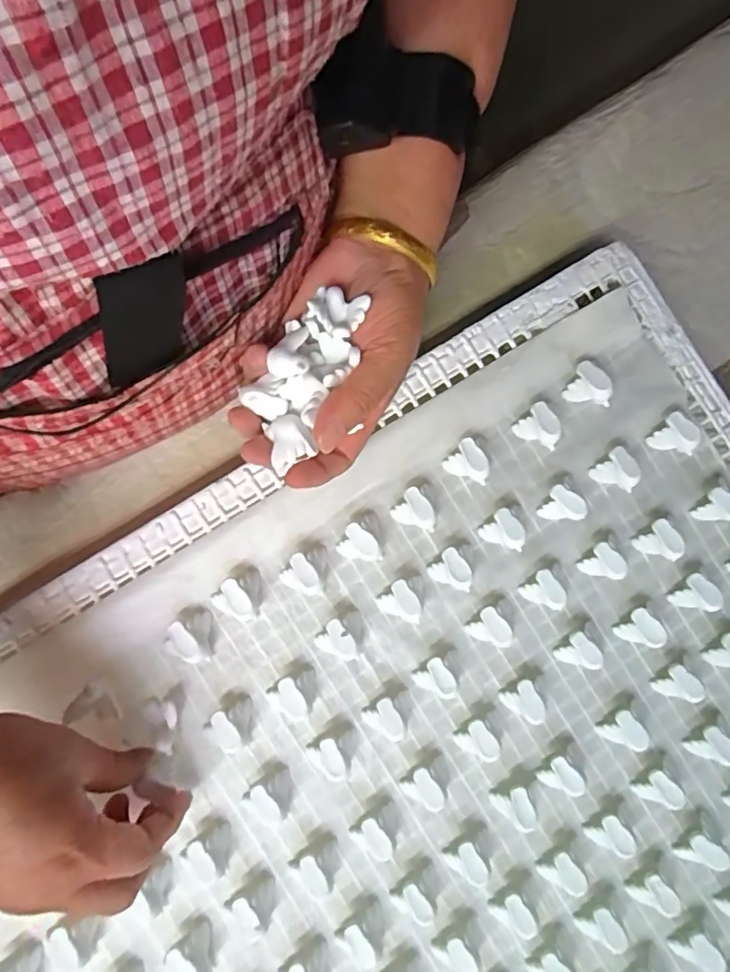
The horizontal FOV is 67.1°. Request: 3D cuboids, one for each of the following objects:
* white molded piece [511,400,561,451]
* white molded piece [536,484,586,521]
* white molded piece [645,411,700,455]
[{"bbox_3d":[0.111,-0.036,0.349,0.019,0.021,0.027,-43,80,-9],"label":"white molded piece"},{"bbox_3d":[0.125,0.013,0.348,0.024,0.021,0.018,25,78,6],"label":"white molded piece"},{"bbox_3d":[0.198,-0.030,0.353,0.020,0.023,0.027,-35,79,-7],"label":"white molded piece"}]

